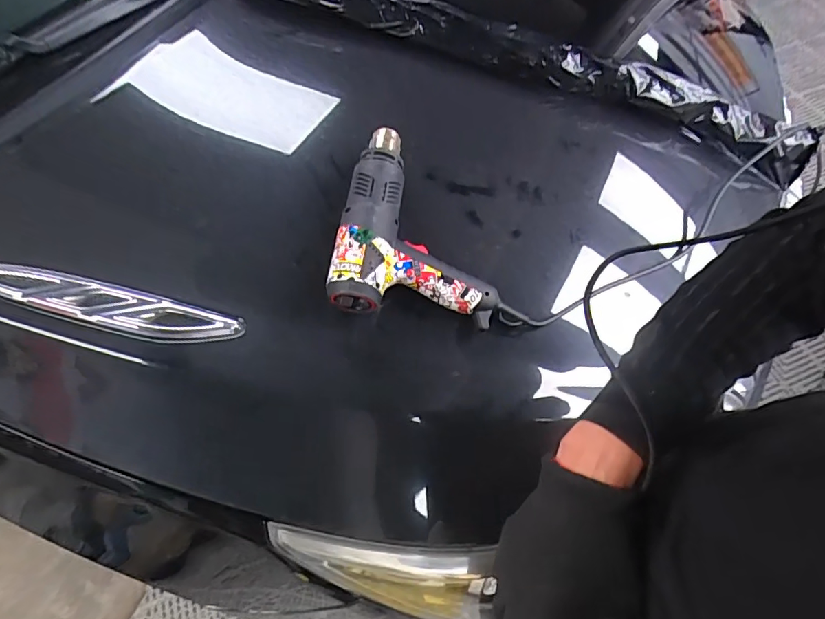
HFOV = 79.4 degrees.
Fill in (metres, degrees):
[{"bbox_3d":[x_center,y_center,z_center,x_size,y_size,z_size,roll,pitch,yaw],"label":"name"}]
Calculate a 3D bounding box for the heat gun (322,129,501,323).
[{"bbox_3d":[0.003,-0.097,0.564,0.184,0.053,0.218,6,75,-20],"label":"heat gun"}]

